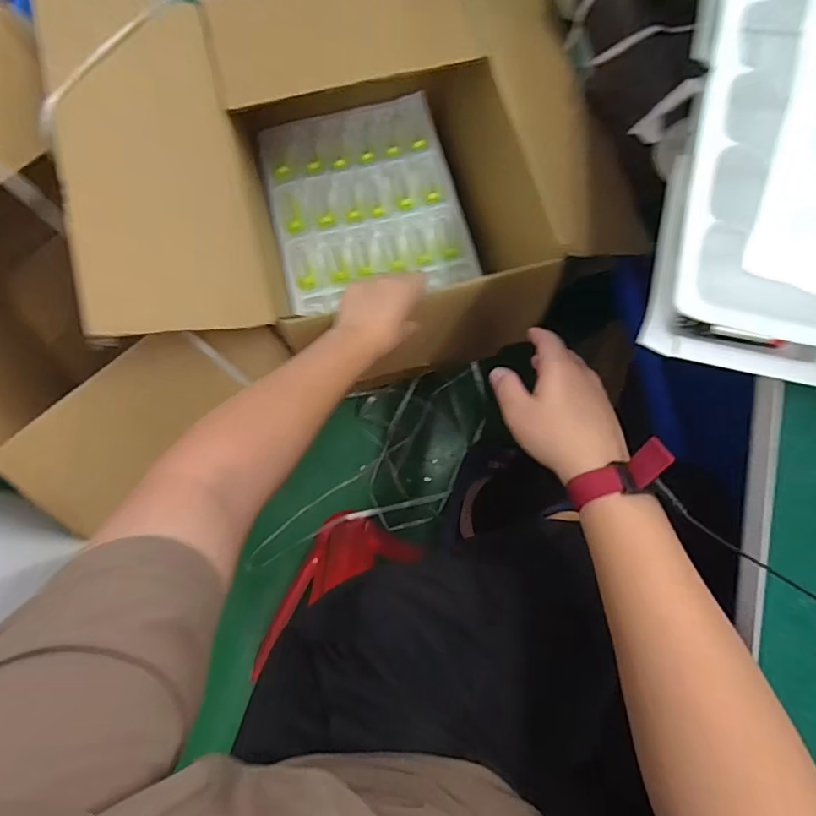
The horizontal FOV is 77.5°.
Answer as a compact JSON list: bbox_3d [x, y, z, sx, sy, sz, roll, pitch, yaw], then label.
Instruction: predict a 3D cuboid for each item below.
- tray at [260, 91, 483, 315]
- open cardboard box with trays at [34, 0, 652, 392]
[{"bbox_3d":[-0.072,-0.347,0.906,0.320,0.052,0.381,-12,78,-5],"label":"tray"},{"bbox_3d":[-0.073,-0.338,0.757,0.662,0.360,0.535,-15,87,-4],"label":"open cardboard box with trays"}]

